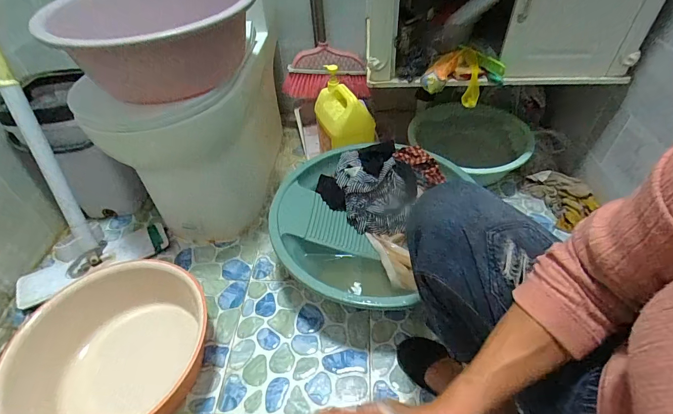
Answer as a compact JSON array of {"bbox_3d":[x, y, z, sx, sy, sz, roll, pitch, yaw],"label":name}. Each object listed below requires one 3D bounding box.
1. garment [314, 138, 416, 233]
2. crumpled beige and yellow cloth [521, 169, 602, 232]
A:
[{"bbox_3d":[0.100,-0.052,0.889,0.232,0.091,0.242,-35,54,-27],"label":"garment"},{"bbox_3d":[0.626,-0.034,1.005,0.118,0.055,0.209,-13,47,-9],"label":"crumpled beige and yellow cloth"}]

